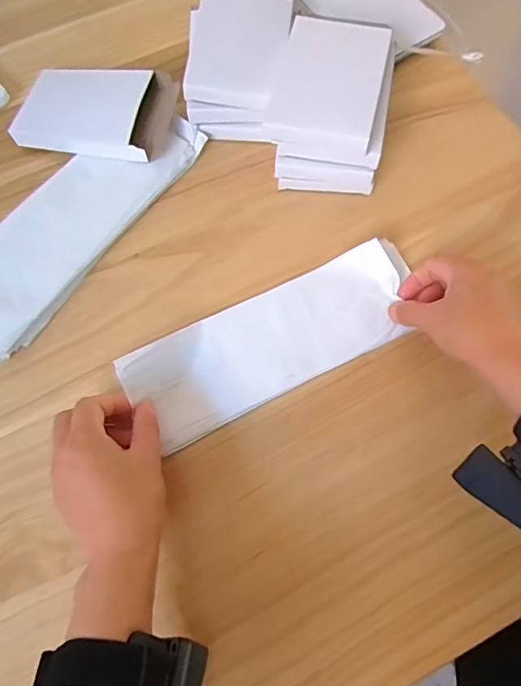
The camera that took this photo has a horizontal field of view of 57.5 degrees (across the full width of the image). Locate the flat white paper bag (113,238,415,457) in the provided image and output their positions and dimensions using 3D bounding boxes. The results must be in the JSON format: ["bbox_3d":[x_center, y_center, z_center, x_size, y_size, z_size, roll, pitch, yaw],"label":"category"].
[{"bbox_3d":[0.016,-0.005,0.385,0.244,0.019,0.083,-26,78,-9],"label":"flat white paper bag"}]

